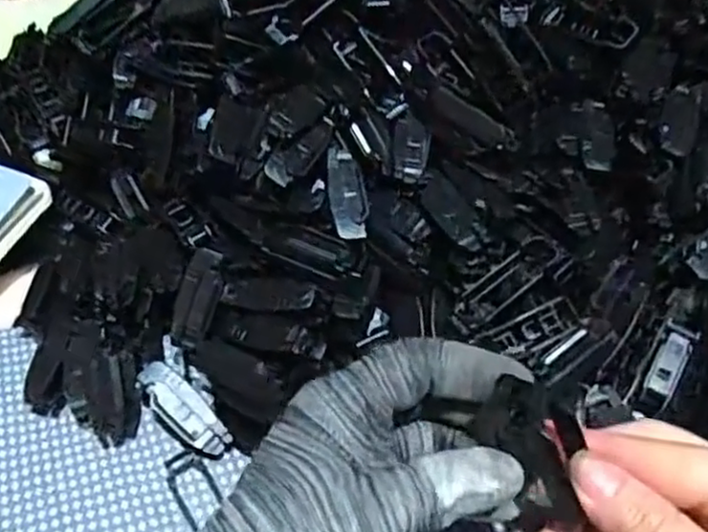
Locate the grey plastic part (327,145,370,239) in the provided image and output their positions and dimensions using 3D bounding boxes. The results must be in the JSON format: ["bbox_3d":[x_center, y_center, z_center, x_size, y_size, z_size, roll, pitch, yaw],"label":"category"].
[{"bbox_3d":[-0.003,-0.034,0.329,0.017,0.006,0.047,-8,69,-4],"label":"grey plastic part"}]

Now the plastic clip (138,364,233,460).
[{"bbox_3d":[-0.074,0.063,0.310,0.049,0.006,0.018,44,61,7],"label":"plastic clip"}]

